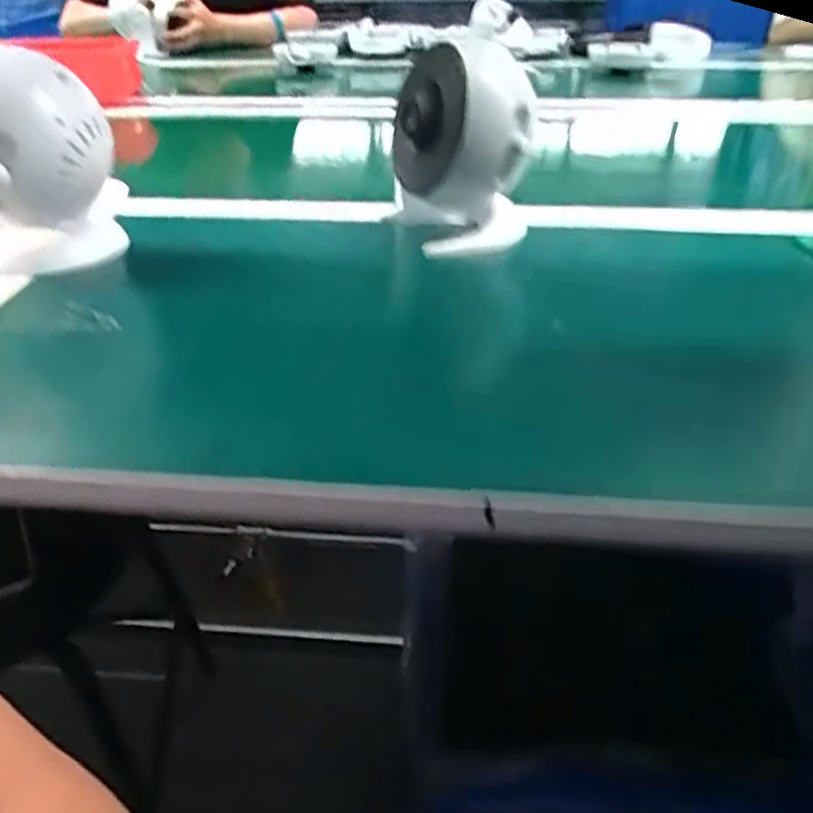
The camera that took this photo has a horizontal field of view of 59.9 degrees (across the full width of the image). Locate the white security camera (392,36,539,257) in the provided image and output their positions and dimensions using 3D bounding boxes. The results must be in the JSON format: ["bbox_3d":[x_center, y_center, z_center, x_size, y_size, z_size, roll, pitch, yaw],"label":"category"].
[{"bbox_3d":[0.039,-0.191,0.530,0.105,0.133,0.128,1,33,3],"label":"white security camera"}]

